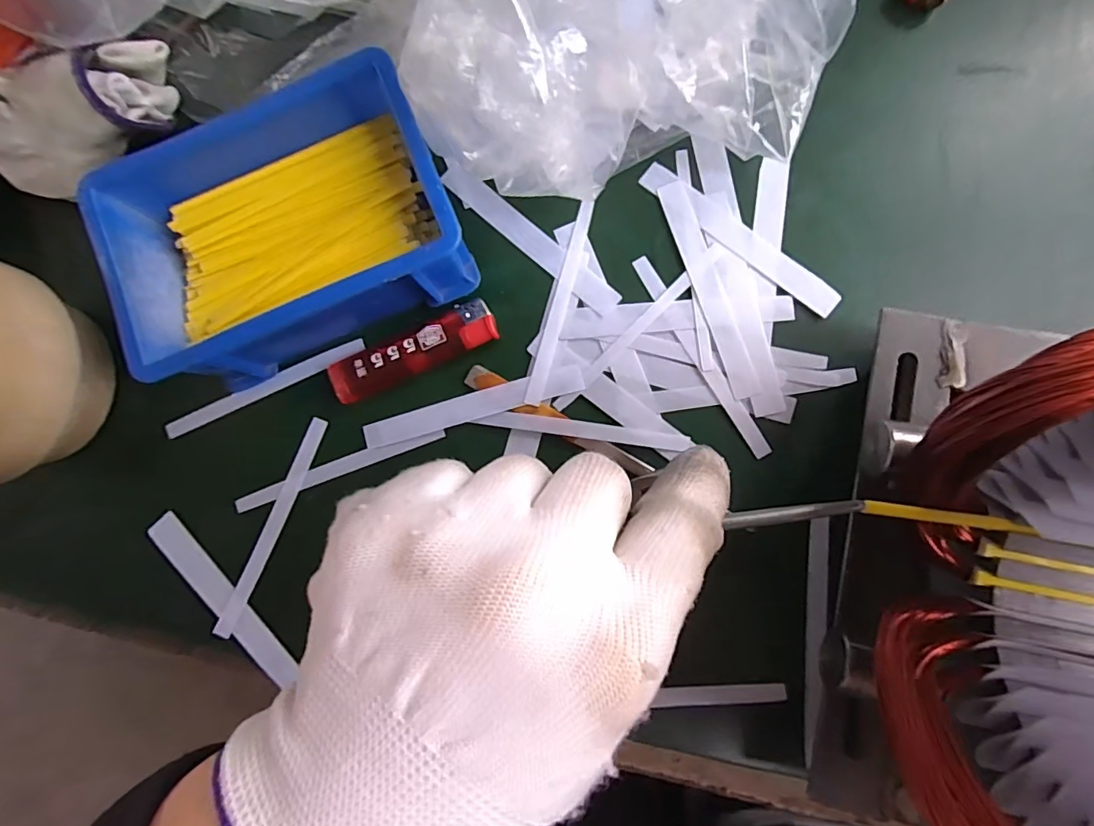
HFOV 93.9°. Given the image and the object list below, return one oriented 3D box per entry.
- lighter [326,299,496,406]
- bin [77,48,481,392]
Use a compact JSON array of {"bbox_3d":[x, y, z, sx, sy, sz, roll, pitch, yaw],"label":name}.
[{"bbox_3d":[-0.064,-0.030,0.247,0.082,0.010,0.020,-24,84,2],"label":"lighter"},{"bbox_3d":[-0.117,-0.087,0.234,0.142,0.052,0.109,-22,84,3],"label":"bin"}]

